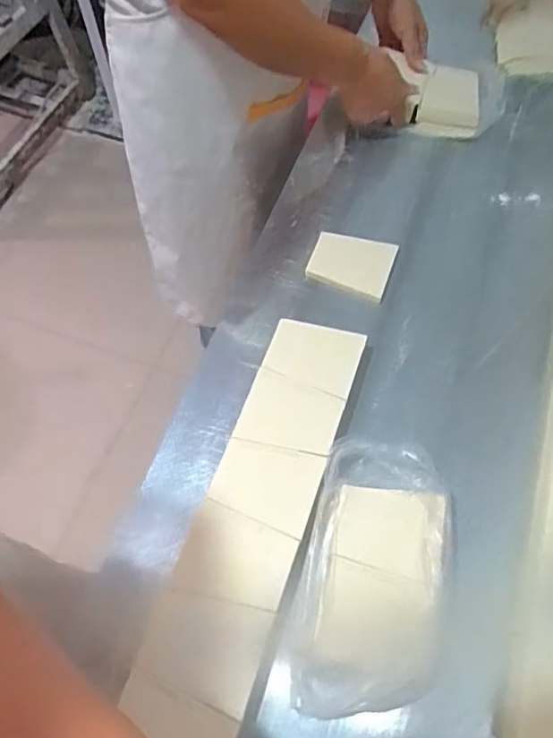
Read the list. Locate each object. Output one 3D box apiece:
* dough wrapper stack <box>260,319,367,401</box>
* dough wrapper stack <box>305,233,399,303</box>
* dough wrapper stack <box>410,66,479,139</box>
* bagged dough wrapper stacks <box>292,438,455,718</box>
[{"bbox_3d":[0.040,-0.010,0.628,0.101,0.044,0.078,18,64,10],"label":"dough wrapper stack"},{"bbox_3d":[0.092,-0.132,0.698,0.100,0.017,0.086,17,64,9],"label":"dough wrapper stack"},{"bbox_3d":[0.254,-0.394,0.826,0.088,0.041,0.111,11,63,7],"label":"dough wrapper stack"},{"bbox_3d":[0.094,0.191,0.519,0.135,0.047,0.239,12,63,7],"label":"bagged dough wrapper stacks"}]

